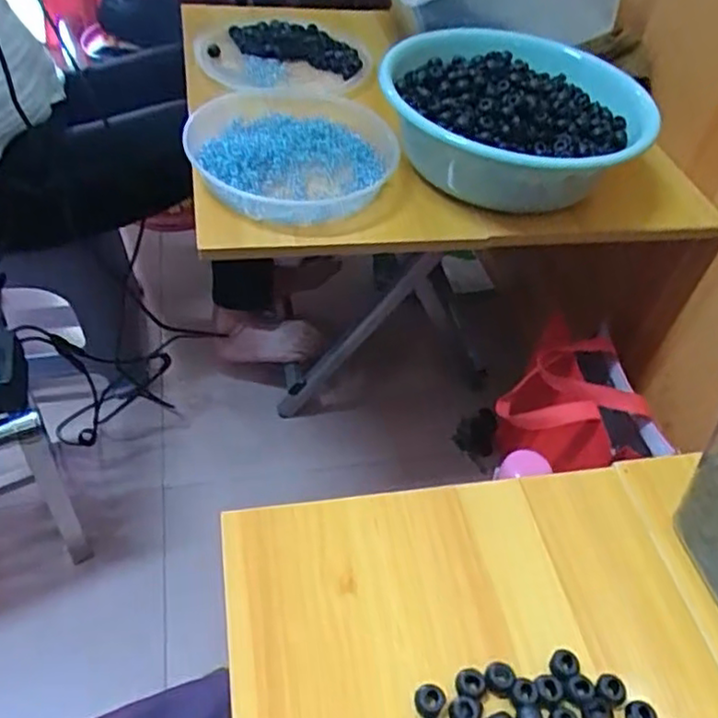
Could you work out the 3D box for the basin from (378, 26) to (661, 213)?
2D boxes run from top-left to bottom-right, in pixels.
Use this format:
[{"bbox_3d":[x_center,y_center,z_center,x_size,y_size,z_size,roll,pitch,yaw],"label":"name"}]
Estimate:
[{"bbox_3d":[0.171,-0.274,0.753,0.289,0.113,0.237,24,51,18],"label":"basin"}]

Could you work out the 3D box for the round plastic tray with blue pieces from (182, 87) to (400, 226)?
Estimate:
[{"bbox_3d":[-0.082,-0.249,0.785,0.236,0.045,0.263,-14,50,-15],"label":"round plastic tray with blue pieces"}]

